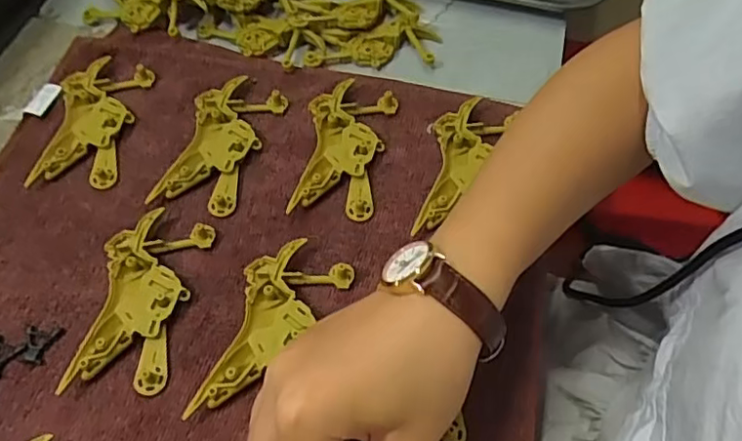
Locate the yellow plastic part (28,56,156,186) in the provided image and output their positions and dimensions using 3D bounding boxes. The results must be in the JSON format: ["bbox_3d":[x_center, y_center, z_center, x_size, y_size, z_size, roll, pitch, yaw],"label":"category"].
[{"bbox_3d":[-0.181,-0.065,0.391,0.051,0.011,0.098,5,59,2],"label":"yellow plastic part"}]

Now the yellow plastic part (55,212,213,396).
[{"bbox_3d":[-0.123,0.043,0.320,0.049,0.011,0.100,9,59,4],"label":"yellow plastic part"}]

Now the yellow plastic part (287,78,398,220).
[{"bbox_3d":[-0.017,-0.046,0.376,0.050,0.012,0.096,10,59,5],"label":"yellow plastic part"}]

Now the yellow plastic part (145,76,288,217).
[{"bbox_3d":[-0.094,-0.048,0.375,0.049,0.012,0.098,16,60,8],"label":"yellow plastic part"}]

